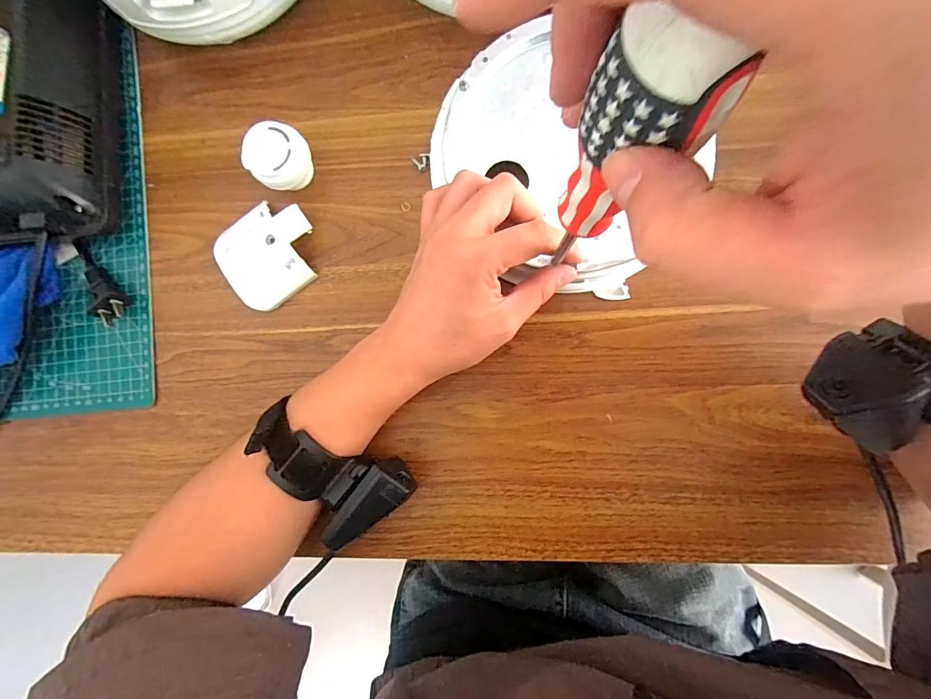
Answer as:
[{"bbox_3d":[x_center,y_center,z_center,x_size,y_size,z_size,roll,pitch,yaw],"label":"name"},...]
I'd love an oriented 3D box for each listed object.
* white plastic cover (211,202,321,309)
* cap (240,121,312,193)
[{"bbox_3d":[-0.151,-0.074,0.324,0.077,0.019,0.072,-32,84,4],"label":"white plastic cover"},{"bbox_3d":[-0.138,-0.142,0.315,0.035,0.040,0.042,32,91,7],"label":"cap"}]

